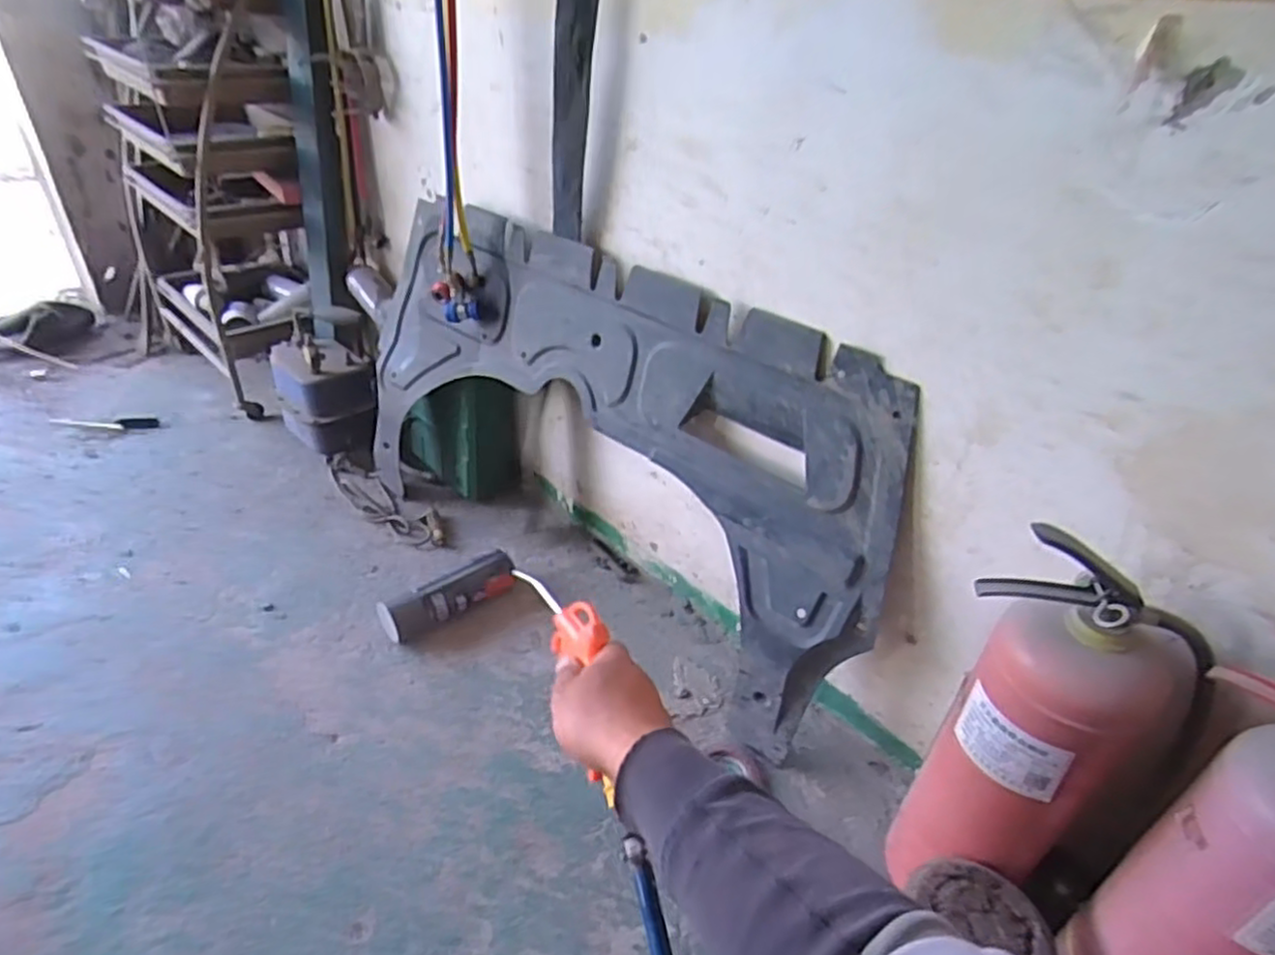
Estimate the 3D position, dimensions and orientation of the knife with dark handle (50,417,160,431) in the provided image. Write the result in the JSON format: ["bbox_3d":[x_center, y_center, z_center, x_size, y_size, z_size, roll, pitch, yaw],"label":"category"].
[{"bbox_3d":[-1.066,-0.112,1.419,0.209,0.015,0.029,1,35,-5],"label":"knife with dark handle"}]

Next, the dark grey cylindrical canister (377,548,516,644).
[{"bbox_3d":[-0.277,0.168,1.055,0.194,0.067,0.074,-23,43,-33],"label":"dark grey cylindrical canister"}]

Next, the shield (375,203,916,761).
[{"bbox_3d":[-0.083,-0.052,0.999,0.908,0.509,0.083,31,25,30],"label":"shield"}]

